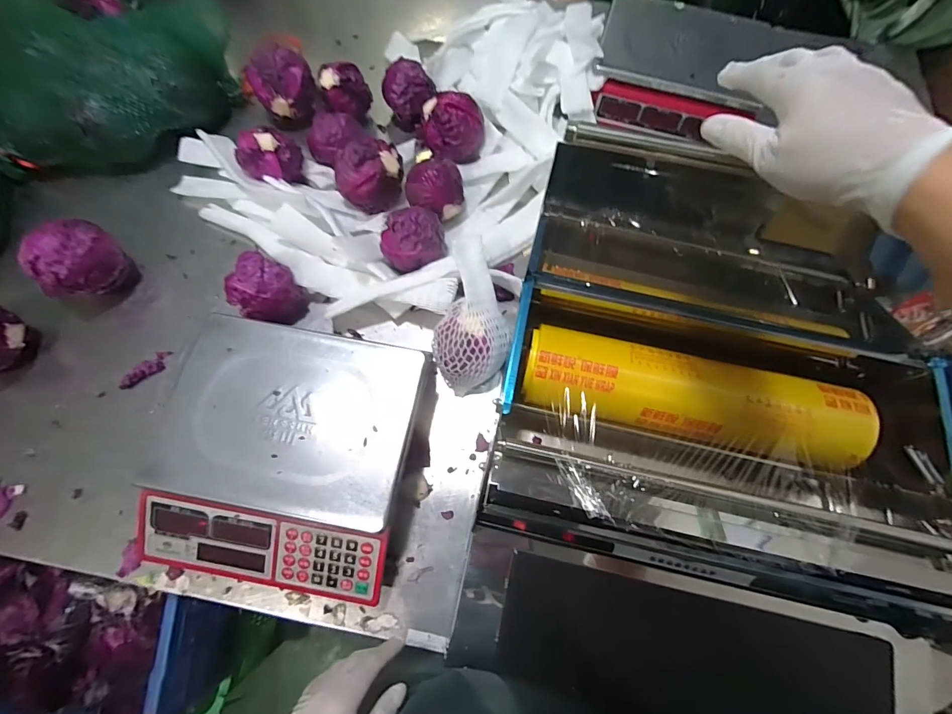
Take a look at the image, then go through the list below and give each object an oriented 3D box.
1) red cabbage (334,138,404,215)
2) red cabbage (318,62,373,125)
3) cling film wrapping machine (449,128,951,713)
[{"bbox_3d":[-0.175,-0.298,0.671,0.113,0.092,0.086,-18,72,-8],"label":"red cabbage"},{"bbox_3d":[-0.240,-0.488,0.740,0.073,0.080,0.078,0,70,-1],"label":"red cabbage"},{"bbox_3d":[0.290,0.082,0.520,0.510,0.192,0.679,12,71,3],"label":"cling film wrapping machine"}]

